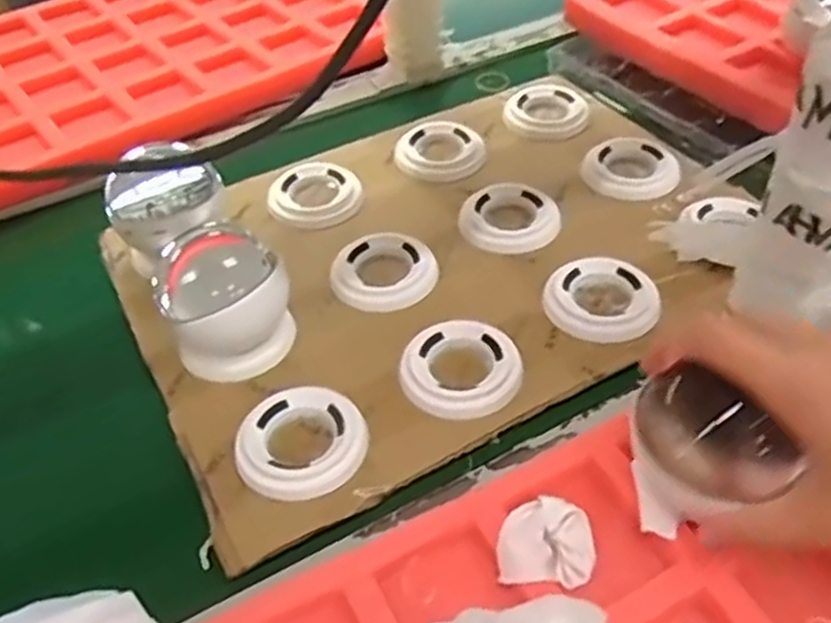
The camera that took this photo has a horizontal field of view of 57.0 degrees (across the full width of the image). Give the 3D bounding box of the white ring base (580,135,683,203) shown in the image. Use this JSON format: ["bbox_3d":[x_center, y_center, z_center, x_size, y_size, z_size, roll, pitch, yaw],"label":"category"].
[{"bbox_3d":[0.168,-0.111,0.590,0.072,0.013,0.068,-2,45,2],"label":"white ring base"}]

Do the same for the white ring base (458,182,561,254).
[{"bbox_3d":[0.068,-0.067,0.554,0.068,0.014,0.066,-2,45,2],"label":"white ring base"}]

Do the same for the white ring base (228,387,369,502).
[{"bbox_3d":[-0.063,0.073,0.426,0.071,0.014,0.066,-2,45,2],"label":"white ring base"}]

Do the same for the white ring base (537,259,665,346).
[{"bbox_3d":[0.119,-0.008,0.492,0.070,0.012,0.065,-23,48,-19],"label":"white ring base"}]

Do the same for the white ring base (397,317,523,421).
[{"bbox_3d":[0.027,0.033,0.457,0.070,0.012,0.069,4,45,8],"label":"white ring base"}]

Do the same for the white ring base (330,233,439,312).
[{"bbox_3d":[-0.022,-0.027,0.520,0.069,0.010,0.069,-2,45,2],"label":"white ring base"}]

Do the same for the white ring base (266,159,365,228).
[{"bbox_3d":[-0.076,-0.091,0.588,0.070,0.013,0.071,-2,45,2],"label":"white ring base"}]

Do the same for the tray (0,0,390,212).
[{"bbox_3d":[-0.291,-0.241,0.756,0.488,0.030,0.347,-31,51,-25],"label":"tray"}]

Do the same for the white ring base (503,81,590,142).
[{"bbox_3d":[0.114,-0.174,0.658,0.068,0.010,0.075,15,48,18],"label":"white ring base"}]

